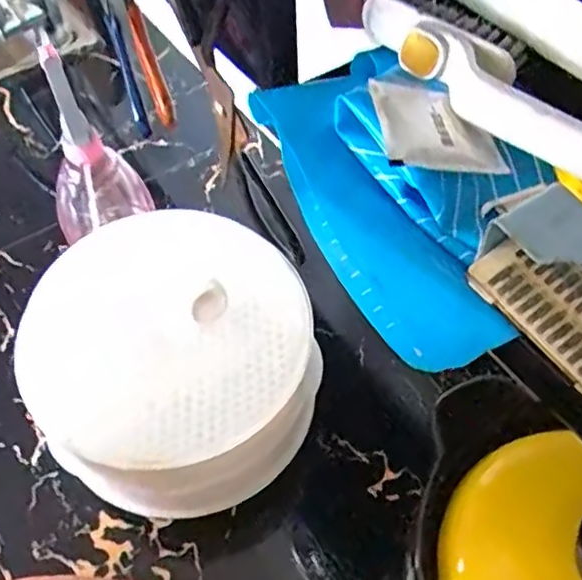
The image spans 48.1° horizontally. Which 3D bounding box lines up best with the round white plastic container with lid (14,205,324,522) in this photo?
[{"bbox_3d":[-0.082,0.045,0.461,0.190,0.140,0.178,-11,56,-6],"label":"round white plastic container with lid"}]

